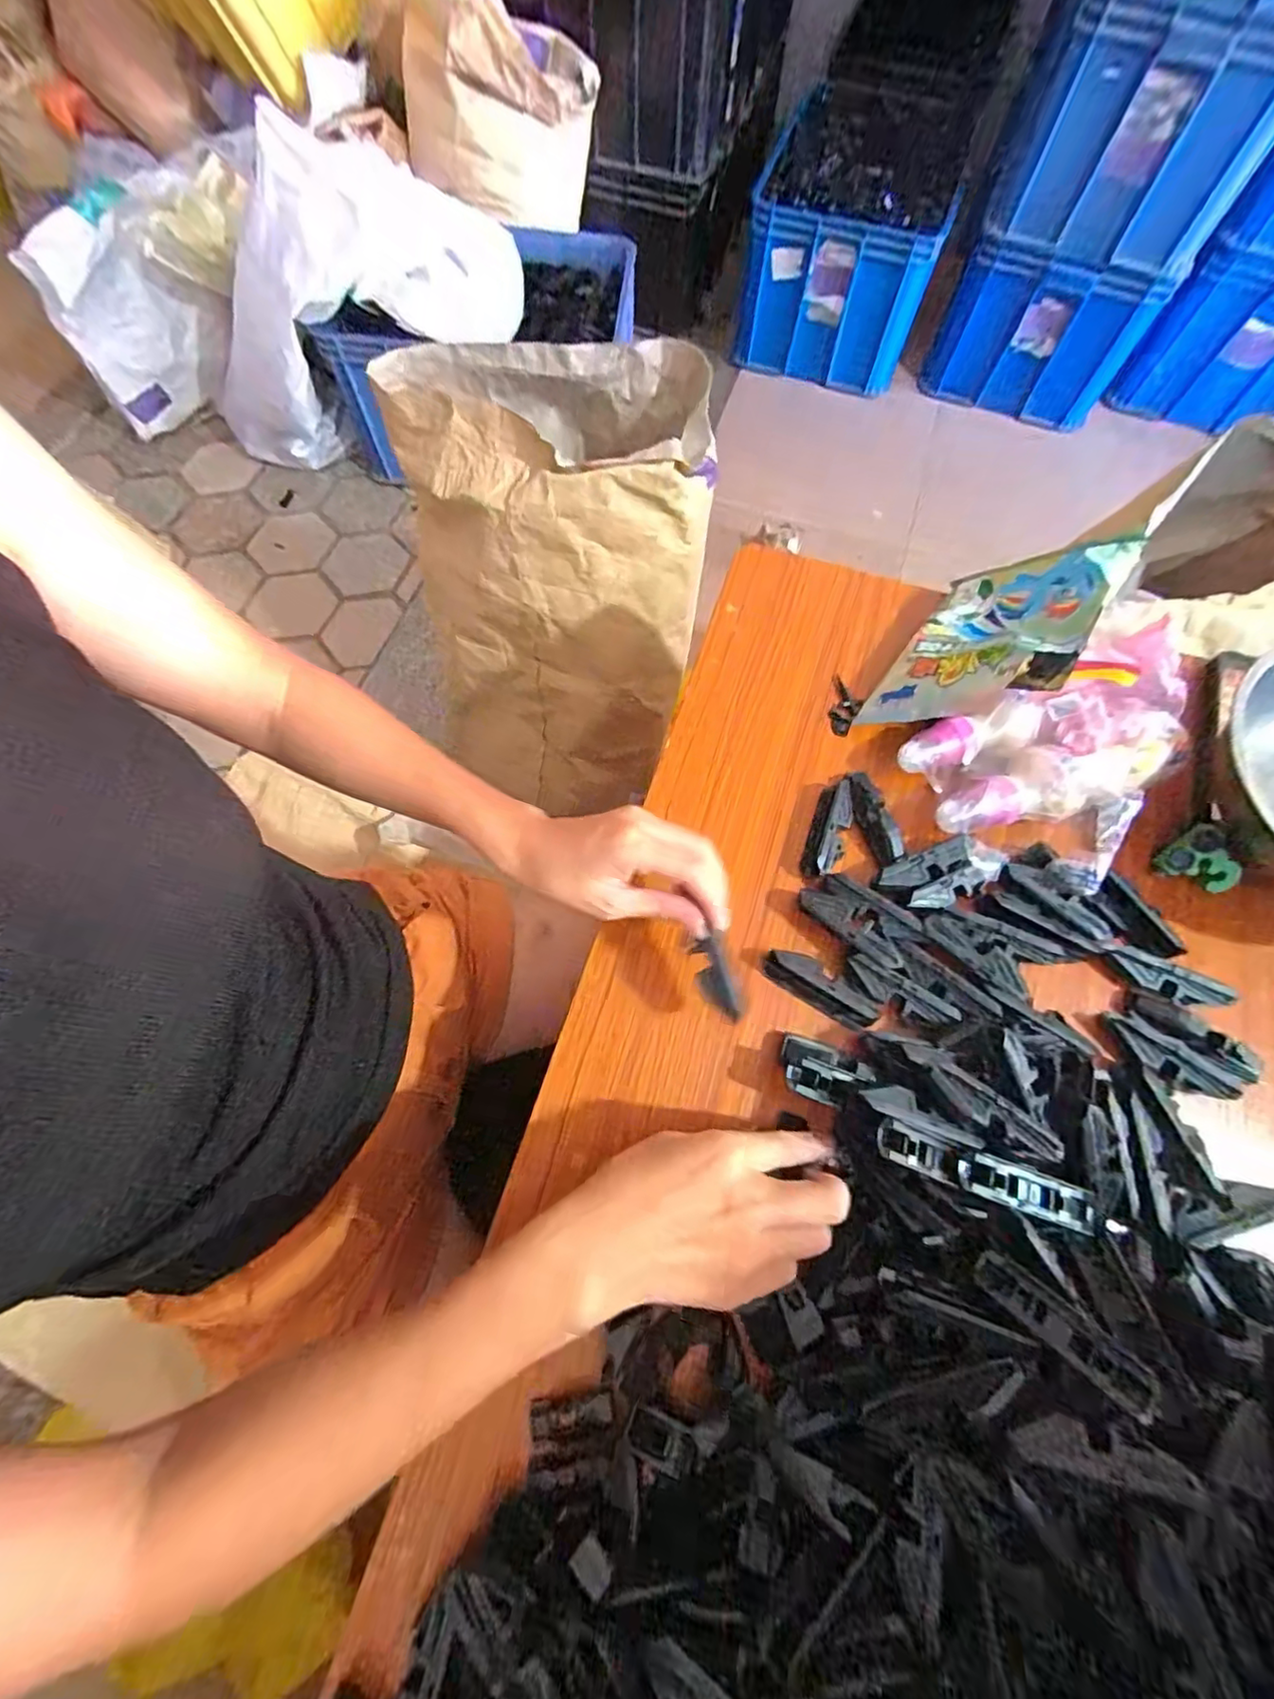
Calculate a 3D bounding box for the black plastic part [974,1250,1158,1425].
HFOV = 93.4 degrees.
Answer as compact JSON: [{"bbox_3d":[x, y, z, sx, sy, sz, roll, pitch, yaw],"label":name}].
[{"bbox_3d":[0.194,0.219,0.275,0.021,0.004,0.072,-36,53,-28],"label":"black plastic part"}]

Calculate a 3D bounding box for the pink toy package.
[{"bbox_3d":[0.281,-0.059,0.383,0.168,0.075,0.136,-29,72,-11],"label":"pink toy package"}]

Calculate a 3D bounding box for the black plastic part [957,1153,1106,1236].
[{"bbox_3d":[0.204,0.176,0.306,0.082,0.009,0.021,22,70,-5],"label":"black plastic part"}]

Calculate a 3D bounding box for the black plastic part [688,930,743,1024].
[{"bbox_3d":[0.043,0.071,0.325,0.017,0.021,0.045,-16,70,-6],"label":"black plastic part"}]

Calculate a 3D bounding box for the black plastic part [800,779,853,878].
[{"bbox_3d":[0.131,-0.015,0.406,0.024,0.032,0.070,19,70,7],"label":"black plastic part"}]

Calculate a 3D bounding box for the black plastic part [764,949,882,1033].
[{"bbox_3d":[0.113,0.084,0.367,0.071,0.019,0.023,30,72,11],"label":"black plastic part"}]

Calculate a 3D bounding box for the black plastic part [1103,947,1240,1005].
[{"bbox_3d":[0.325,0.082,0.370,0.067,0.021,0.019,24,71,9],"label":"black plastic part"}]

